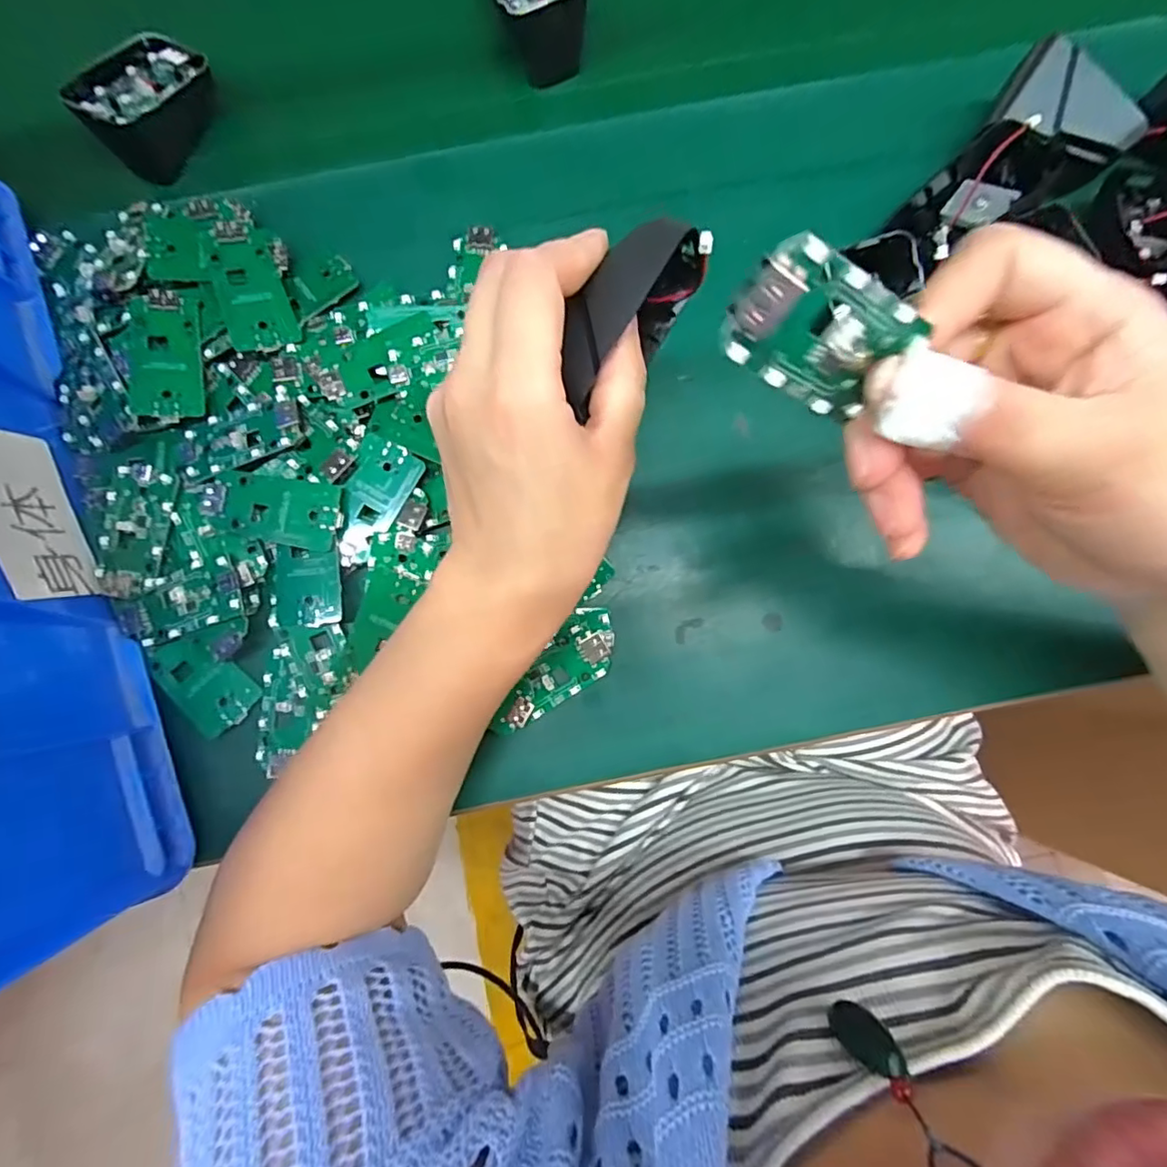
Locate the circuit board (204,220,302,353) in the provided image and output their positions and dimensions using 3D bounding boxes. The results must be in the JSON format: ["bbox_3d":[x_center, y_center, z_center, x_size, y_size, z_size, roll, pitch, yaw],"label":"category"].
[{"bbox_3d":[-0.169,-0.151,0.288,0.032,0.005,0.065,-15,94,-19],"label":"circuit board"}]

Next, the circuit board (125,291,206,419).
[{"bbox_3d":[-0.210,-0.114,0.285,0.034,0.004,0.062,-4,88,-12],"label":"circuit board"}]

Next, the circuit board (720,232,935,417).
[{"bbox_3d":[0.059,-0.060,0.139,0.059,0.030,0.006,6,44,-37],"label":"circuit board"}]

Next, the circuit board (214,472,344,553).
[{"bbox_3d":[-0.145,-0.035,0.272,0.057,0.004,0.030,11,95,1],"label":"circuit board"}]

